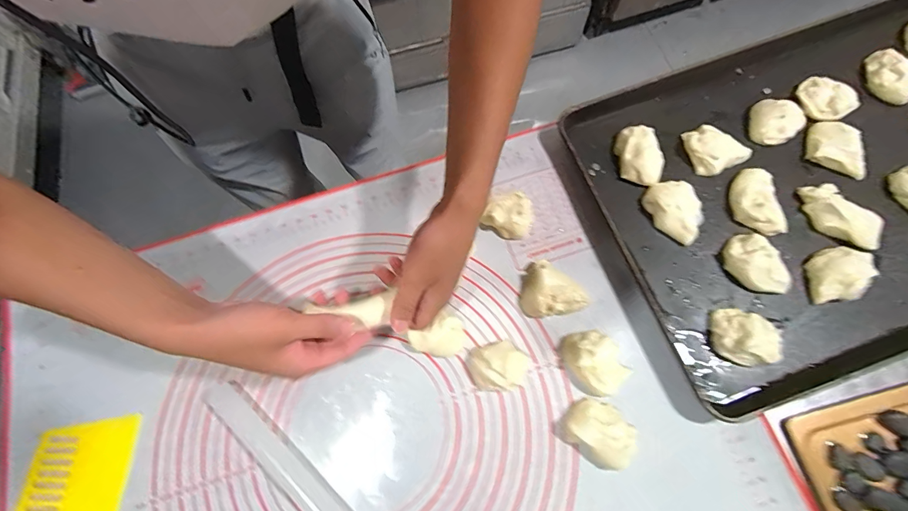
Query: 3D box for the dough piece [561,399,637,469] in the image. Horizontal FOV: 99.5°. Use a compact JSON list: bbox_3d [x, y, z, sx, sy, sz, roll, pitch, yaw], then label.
[{"bbox_3d":[0.152,0.182,0.397,0.054,0.027,0.067,-40,75,-11],"label":"dough piece"}]

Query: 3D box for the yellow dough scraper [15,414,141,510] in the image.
[{"bbox_3d":[-0.397,0.251,0.395,0.112,0.007,0.150,0,71,2],"label":"yellow dough scraper"}]

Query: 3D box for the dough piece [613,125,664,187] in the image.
[{"bbox_3d":[0.240,-0.127,0.494,0.052,0.025,0.077,-6,71,0],"label":"dough piece"}]

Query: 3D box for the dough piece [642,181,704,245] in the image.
[{"bbox_3d":[0.273,-0.059,0.471,0.076,0.025,0.064,41,77,14],"label":"dough piece"}]

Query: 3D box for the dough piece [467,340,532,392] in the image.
[{"bbox_3d":[0.050,0.120,0.420,0.066,0.032,0.052,-16,72,-4],"label":"dough piece"}]

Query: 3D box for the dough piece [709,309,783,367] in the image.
[{"bbox_3d":[0.319,0.092,0.420,0.067,0.029,0.052,22,73,9],"label":"dough piece"}]

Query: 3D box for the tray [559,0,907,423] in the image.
[{"bbox_3d":[0.486,-0.111,0.480,0.614,0.032,0.416,-20,72,-5],"label":"tray"}]

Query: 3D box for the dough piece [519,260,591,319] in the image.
[{"bbox_3d":[0.107,0.046,0.443,0.057,0.026,0.074,-43,75,-12],"label":"dough piece"}]

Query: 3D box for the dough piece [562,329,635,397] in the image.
[{"bbox_3d":[0.153,0.113,0.417,0.048,0.034,0.068,-35,74,-9],"label":"dough piece"}]

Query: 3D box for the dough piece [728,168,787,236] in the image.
[{"bbox_3d":[0.368,-0.067,0.469,0.048,0.027,0.083,-3,71,1],"label":"dough piece"}]

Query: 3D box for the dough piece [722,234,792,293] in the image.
[{"bbox_3d":[0.348,0.012,0.444,0.049,0.029,0.075,-28,73,-7],"label":"dough piece"}]

